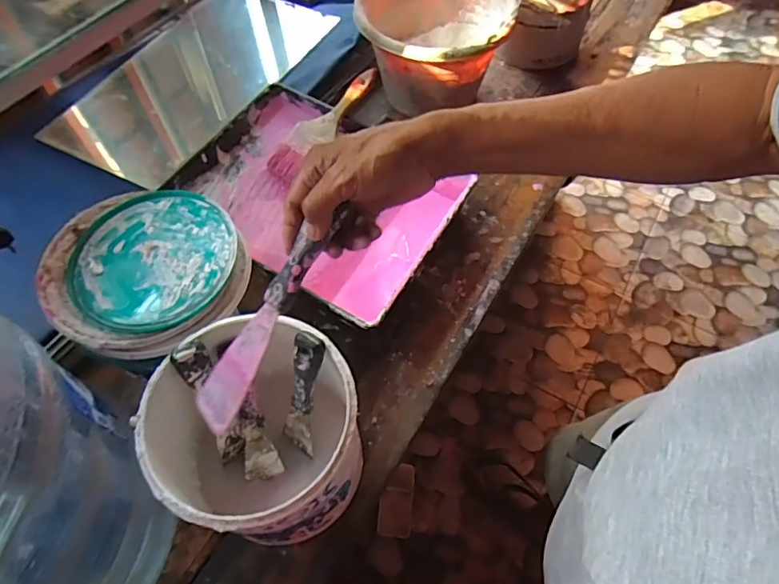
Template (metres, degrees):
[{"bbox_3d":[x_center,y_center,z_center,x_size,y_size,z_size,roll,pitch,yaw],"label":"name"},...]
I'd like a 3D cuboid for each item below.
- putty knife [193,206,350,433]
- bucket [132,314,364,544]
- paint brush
[{"bbox_3d":[-0.095,0.022,0.395,0.042,0.012,0.190,36,102,19],"label":"putty knife"},{"bbox_3d":[-0.129,0.136,0.494,0.191,0.159,0.184,0,60,0],"label":"bucket"},{"bbox_3d":[-0.098,-0.245,0.746,0.204,0.016,0.059,-46,68,-3],"label":"paint brush"}]

